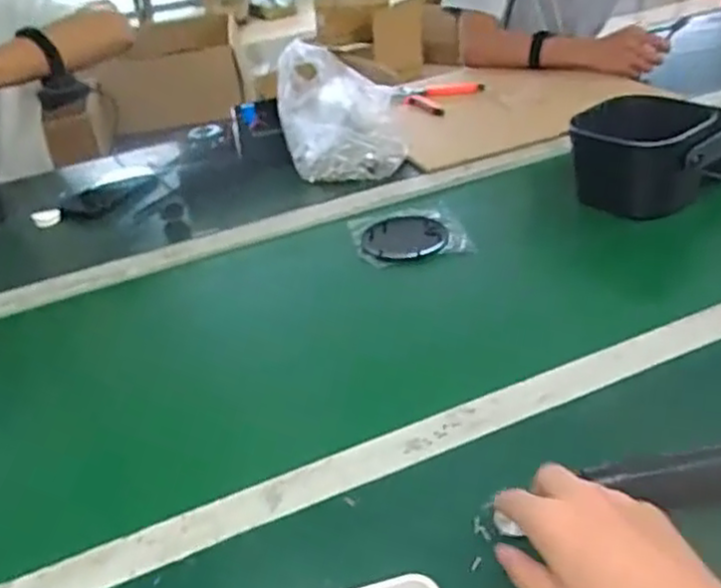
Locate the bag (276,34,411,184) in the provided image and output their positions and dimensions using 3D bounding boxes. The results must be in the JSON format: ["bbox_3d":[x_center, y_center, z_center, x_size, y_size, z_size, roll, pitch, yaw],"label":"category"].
[{"bbox_3d":[-0.029,-0.276,1.030,0.172,0.154,0.186,-8,32,0],"label":"bag"}]

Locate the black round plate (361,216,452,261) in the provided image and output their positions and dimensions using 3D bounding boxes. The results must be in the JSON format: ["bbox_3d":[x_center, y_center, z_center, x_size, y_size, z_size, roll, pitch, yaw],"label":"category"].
[{"bbox_3d":[0.055,-0.068,0.857,0.100,0.016,0.088,-1,33,10],"label":"black round plate"}]

